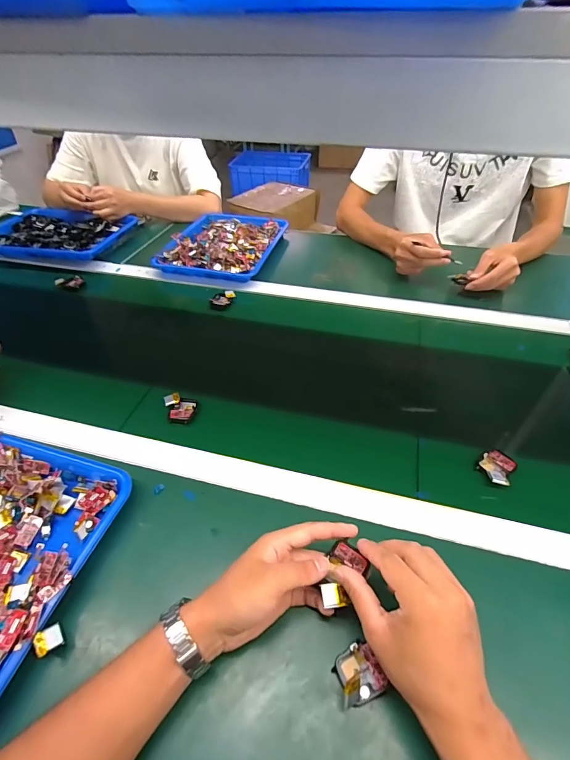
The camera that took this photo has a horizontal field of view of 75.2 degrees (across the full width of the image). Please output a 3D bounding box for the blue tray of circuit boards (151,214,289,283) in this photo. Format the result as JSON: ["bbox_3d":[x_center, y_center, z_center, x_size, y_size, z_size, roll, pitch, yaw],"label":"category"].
[{"bbox_3d":[-0.138,-0.326,0.886,0.232,0.039,0.294,10,46,11],"label":"blue tray of circuit boards"}]

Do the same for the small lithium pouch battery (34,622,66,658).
[{"bbox_3d":[-0.214,0.236,0.337,0.025,0.005,0.019,-4,59,-57],"label":"small lithium pouch battery"}]

